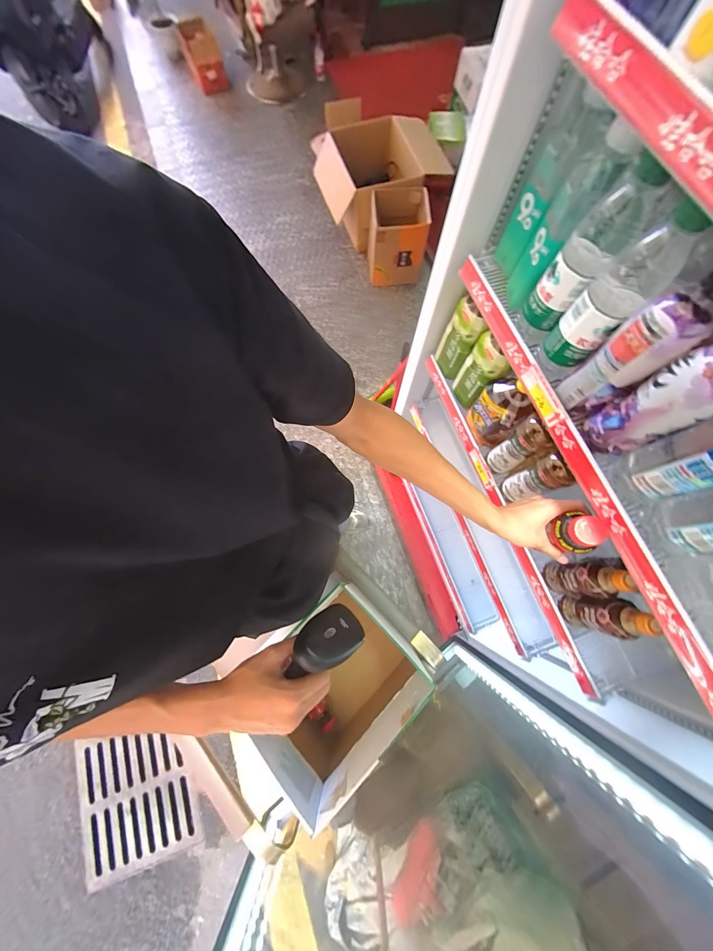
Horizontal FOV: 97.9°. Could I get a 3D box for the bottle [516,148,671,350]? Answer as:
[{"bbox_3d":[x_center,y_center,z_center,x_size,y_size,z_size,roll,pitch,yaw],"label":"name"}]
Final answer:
[{"bbox_3d":[0.281,-0.266,0.391,0.055,0.200,0.072,42,78,11],"label":"bottle"}]

